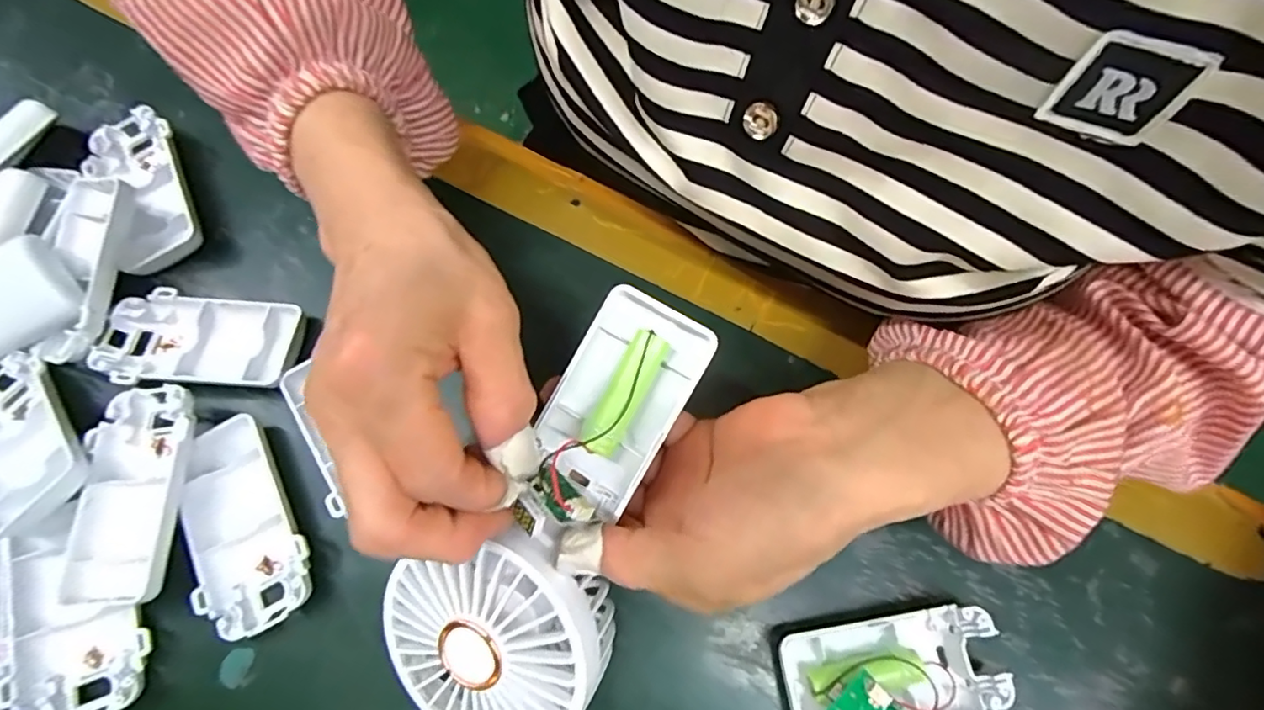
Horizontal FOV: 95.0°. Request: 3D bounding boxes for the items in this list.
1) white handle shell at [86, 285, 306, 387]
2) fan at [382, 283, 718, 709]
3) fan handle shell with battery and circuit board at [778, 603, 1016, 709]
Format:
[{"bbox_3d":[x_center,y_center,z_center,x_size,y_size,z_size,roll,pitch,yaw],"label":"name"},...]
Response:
[{"bbox_3d":[-0.216,-0.008,0.292,0.096,0.016,0.047,1,73,-1],"label":"white handle shell"},{"bbox_3d":[-0.031,0.061,0.208,0.078,0.040,0.177,27,90,7],"label":"fan"},{"bbox_3d":[0.113,0.135,0.245,0.091,0.030,0.045,-9,74,-4],"label":"fan handle shell with battery and circuit board"}]

